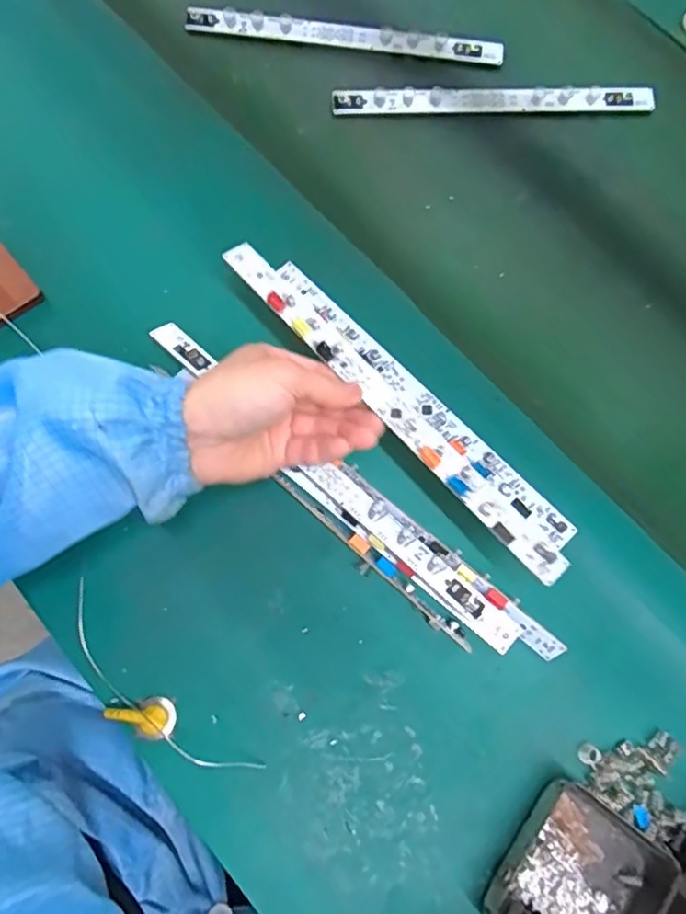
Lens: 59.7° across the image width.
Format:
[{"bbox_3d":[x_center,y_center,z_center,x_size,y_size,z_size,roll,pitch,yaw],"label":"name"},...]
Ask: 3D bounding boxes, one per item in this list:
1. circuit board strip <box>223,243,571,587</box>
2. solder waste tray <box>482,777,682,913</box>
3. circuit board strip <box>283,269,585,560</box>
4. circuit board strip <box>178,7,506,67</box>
[{"bbox_3d":[0.024,-0.035,0.371,0.021,0.014,0.285,-39,80,-15],"label":"circuit board strip"},{"bbox_3d":[0.137,0.247,0.341,0.079,0.034,0.093,37,75,9],"label":"solder waste tray"},{"bbox_3d":[0.054,-0.043,0.437,0.020,0.009,0.284,-42,79,-13],"label":"circuit board strip"},{"bbox_3d":[0.002,-0.387,0.545,0.285,0.013,0.022,5,73,-1],"label":"circuit board strip"}]

